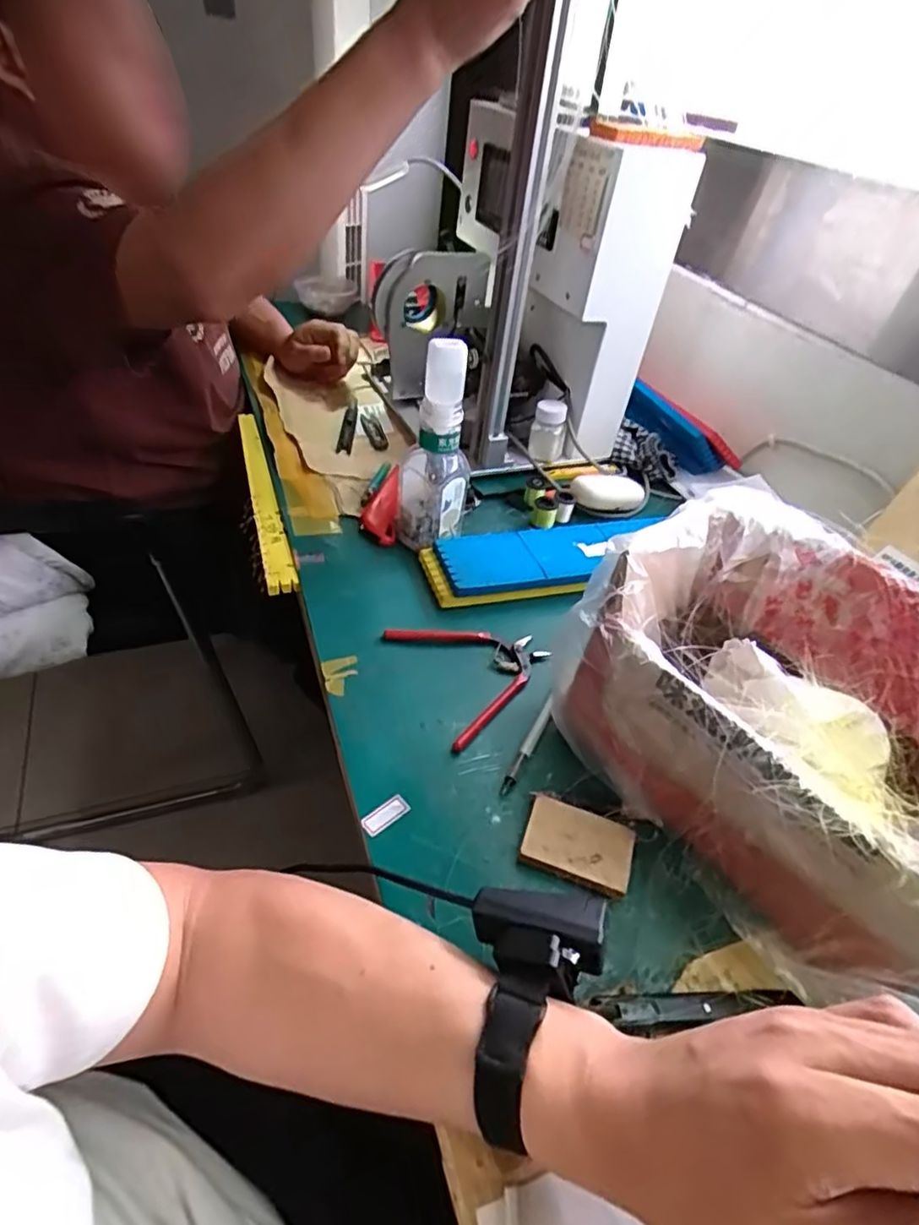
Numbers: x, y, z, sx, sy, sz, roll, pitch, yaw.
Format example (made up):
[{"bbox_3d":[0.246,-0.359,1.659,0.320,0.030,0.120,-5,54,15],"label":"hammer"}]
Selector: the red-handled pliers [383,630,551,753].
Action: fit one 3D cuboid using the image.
[{"bbox_3d":[0.020,0.047,0.544,0.123,0.018,0.131,-16,48,-25],"label":"red-handled pliers"}]

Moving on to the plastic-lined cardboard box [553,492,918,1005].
[{"bbox_3d":[0.228,0.071,0.417,0.201,0.148,0.282,-25,51,-31],"label":"plastic-lined cardboard box"}]

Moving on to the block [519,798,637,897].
[{"bbox_3d":[0.080,0.158,0.425,0.072,0.011,0.050,21,44,13],"label":"block"}]

